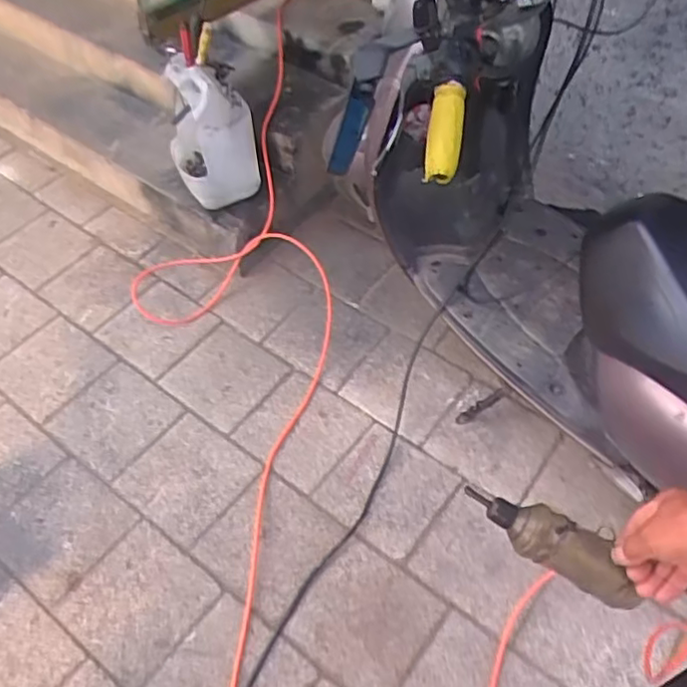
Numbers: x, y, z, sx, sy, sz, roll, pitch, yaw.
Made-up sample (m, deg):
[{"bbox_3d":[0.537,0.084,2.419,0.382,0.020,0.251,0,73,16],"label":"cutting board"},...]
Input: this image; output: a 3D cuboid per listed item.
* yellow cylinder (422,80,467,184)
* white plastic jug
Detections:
[{"bbox_3d":[0.128,-0.270,0.824,0.040,0.041,0.131,7,79,6],"label":"yellow cylinder"},{"bbox_3d":[-0.336,-0.534,1.654,0.189,0.319,0.194,-14,51,-18],"label":"white plastic jug"}]

